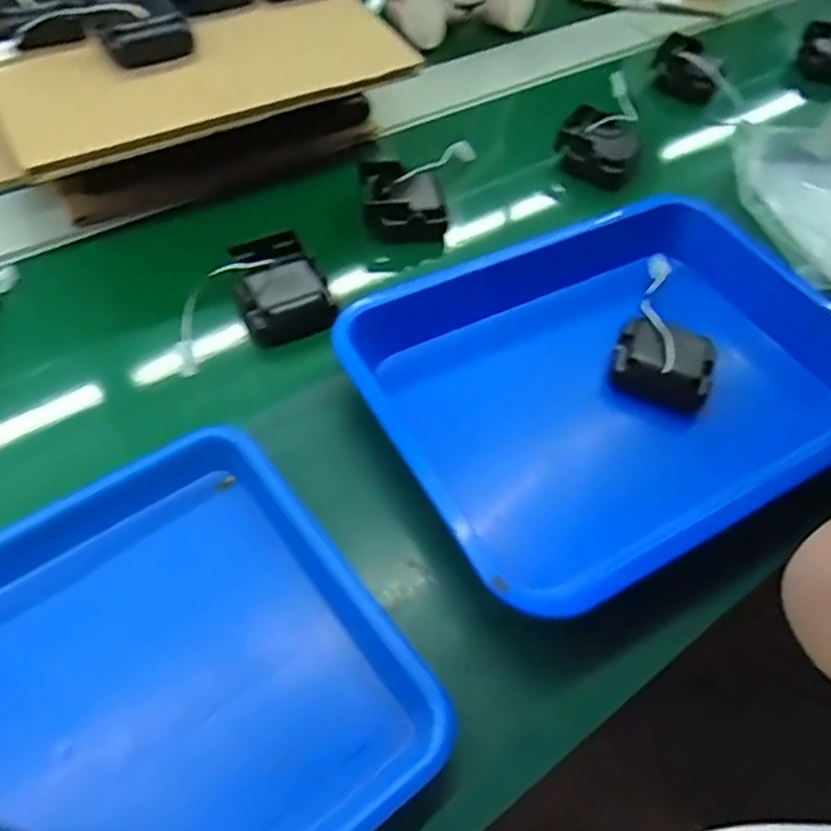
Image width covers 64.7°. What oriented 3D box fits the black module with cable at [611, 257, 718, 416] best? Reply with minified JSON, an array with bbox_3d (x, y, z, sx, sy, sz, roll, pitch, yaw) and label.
[{"bbox_3d":[0.204,-0.071,0.512,0.071,0.033,0.142,22,55,12],"label":"black module with cable"}]

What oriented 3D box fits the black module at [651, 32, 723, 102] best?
[{"bbox_3d":[0.316,-0.398,0.767,0.033,0.069,0.084,-18,57,-17],"label":"black module"}]

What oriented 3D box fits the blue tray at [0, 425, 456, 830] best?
[{"bbox_3d":[-0.176,0.162,0.333,0.319,0.046,0.248,-30,61,-24],"label":"blue tray"}]

